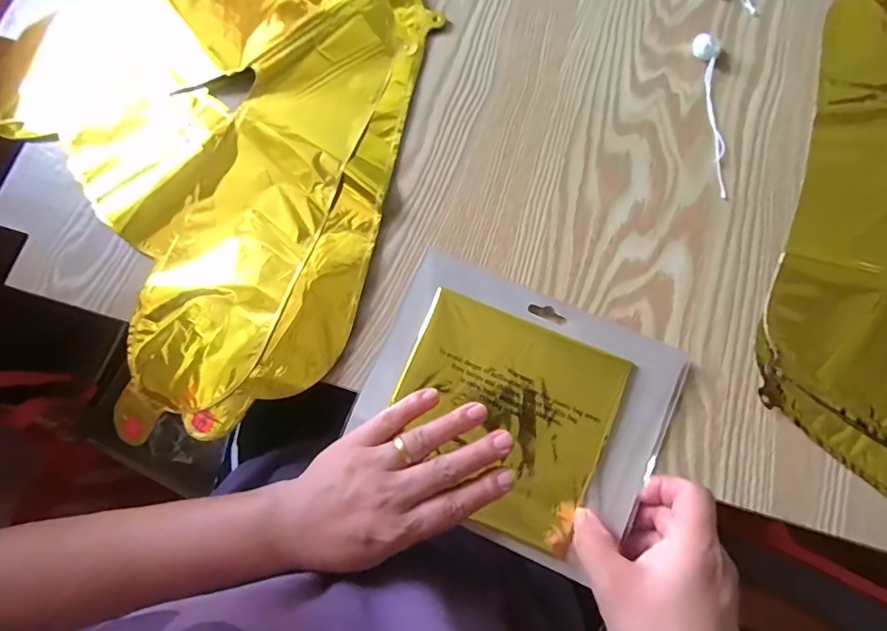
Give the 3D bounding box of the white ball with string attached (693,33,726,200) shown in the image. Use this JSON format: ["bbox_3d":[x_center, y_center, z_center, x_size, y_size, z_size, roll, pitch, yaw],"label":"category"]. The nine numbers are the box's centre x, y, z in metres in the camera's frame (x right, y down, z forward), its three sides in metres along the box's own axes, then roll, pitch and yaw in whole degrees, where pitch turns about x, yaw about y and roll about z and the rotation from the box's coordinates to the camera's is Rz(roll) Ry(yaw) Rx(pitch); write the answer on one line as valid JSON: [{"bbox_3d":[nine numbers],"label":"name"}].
[{"bbox_3d":[0.211,-0.156,0.366,0.016,0.014,0.134,-3,76,1],"label":"white ball with string attached"}]

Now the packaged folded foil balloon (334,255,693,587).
[{"bbox_3d":[0.048,0.061,0.322,0.190,0.016,0.163,24,78,7],"label":"packaged folded foil balloon"}]

